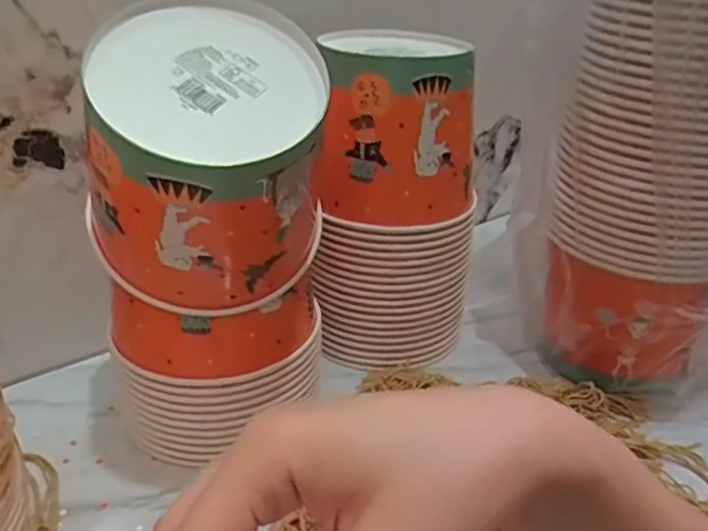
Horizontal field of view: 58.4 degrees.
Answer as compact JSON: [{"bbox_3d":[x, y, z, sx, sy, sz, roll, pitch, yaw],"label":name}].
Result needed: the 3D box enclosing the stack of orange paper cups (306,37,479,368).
[{"bbox_3d":[0.035,-0.058,0.563,0.141,0.260,0.139,2,29,-1],"label":"stack of orange paper cups"}]

